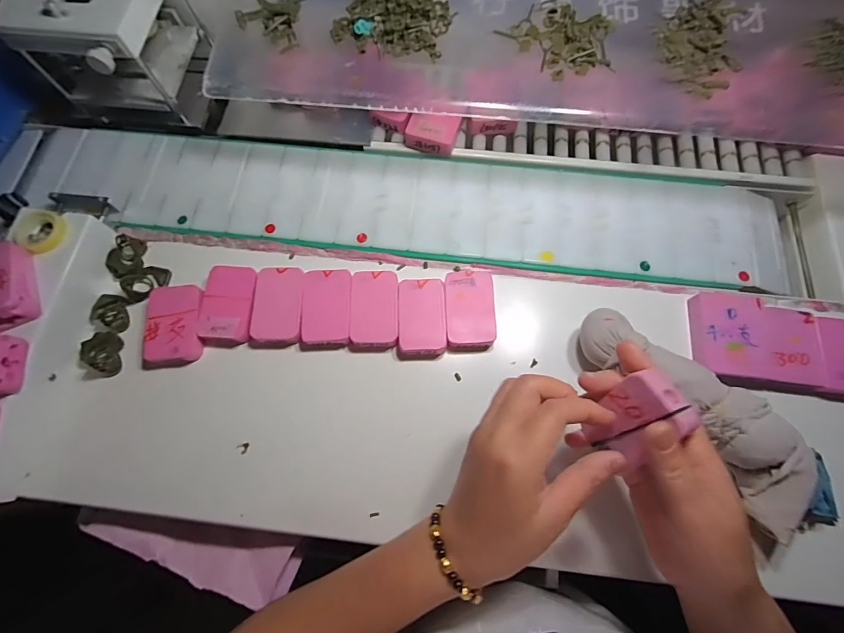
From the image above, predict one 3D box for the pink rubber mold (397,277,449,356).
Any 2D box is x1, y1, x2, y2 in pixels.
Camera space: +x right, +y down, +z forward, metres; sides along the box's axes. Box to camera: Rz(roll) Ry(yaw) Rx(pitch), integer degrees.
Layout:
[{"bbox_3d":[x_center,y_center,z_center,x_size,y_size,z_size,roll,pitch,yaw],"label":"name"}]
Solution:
[{"bbox_3d":[0.000,0.001,0.377,0.044,0.015,0.072,-1,69,0],"label":"pink rubber mold"}]

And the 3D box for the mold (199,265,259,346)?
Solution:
[{"bbox_3d":[-0.184,-0.011,0.387,0.048,0.019,0.073,0,69,0],"label":"mold"}]

